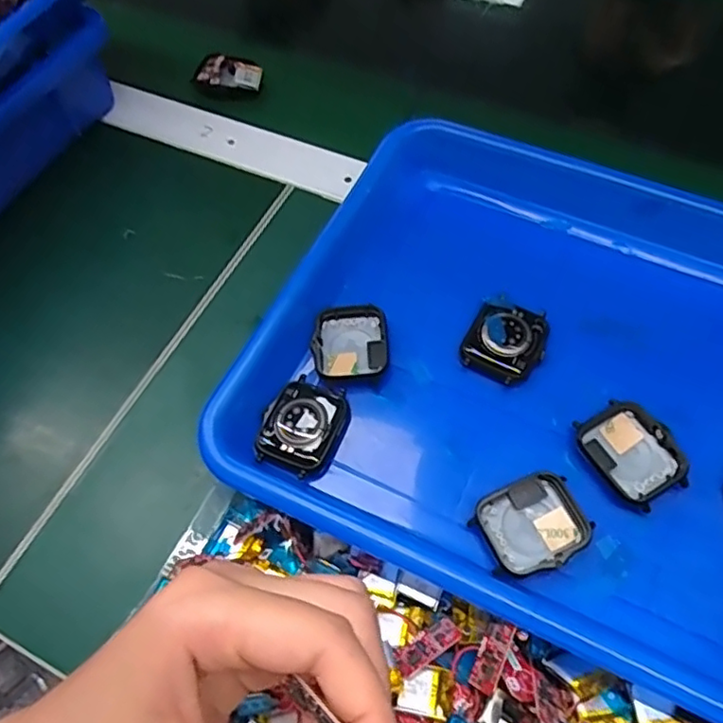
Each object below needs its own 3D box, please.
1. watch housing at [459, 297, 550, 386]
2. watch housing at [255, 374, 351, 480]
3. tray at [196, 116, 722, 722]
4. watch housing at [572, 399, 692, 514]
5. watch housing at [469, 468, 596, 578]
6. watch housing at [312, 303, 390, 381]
[{"bbox_3d":[0.072,-0.010,0.310,0.036,0.012,0.043,25,63,16],"label":"watch housing"},{"bbox_3d":[-0.027,0.029,0.290,0.035,0.008,0.044,22,62,14],"label":"watch housing"},{"bbox_3d":[0.120,0.006,0.291,0.316,0.034,0.245,21,61,15],"label":"tray"},{"bbox_3d":[0.123,0.041,0.280,0.035,0.011,0.045,-30,63,-15],"label":"watch housing"},{"bbox_3d":[0.073,0.070,0.265,0.045,0.008,0.037,-24,61,-12],"label":"watch housing"},{"bbox_3d":[-0.005,-0.009,0.310,0.038,0.011,0.039,-8,59,-3],"label":"watch housing"}]

